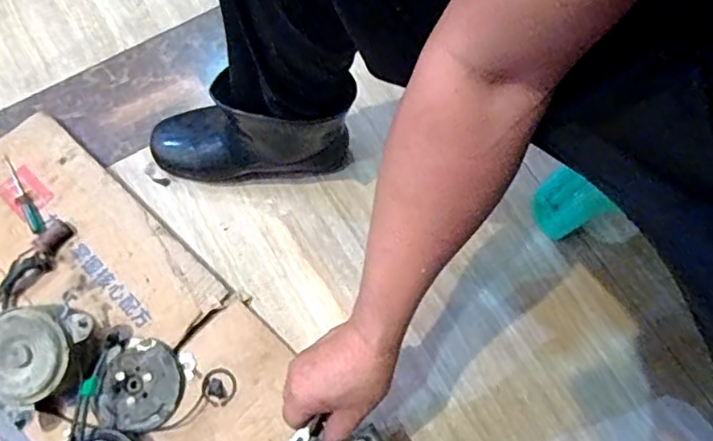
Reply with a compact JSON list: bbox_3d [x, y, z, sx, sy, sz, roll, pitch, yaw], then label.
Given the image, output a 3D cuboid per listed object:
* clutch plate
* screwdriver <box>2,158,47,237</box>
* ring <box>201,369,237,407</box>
[{"bbox_3d":[-0.243,0.189,0.659,0.090,0.013,0.090,0,71,-1],"label":"clutch plate"},{"bbox_3d":[-0.416,-0.028,0.730,0.019,0.011,0.118,-34,76,-9],"label":"screwdriver"},{"bbox_3d":[-0.156,0.188,0.668,0.038,0.004,0.039,0,73,0],"label":"ring"}]

